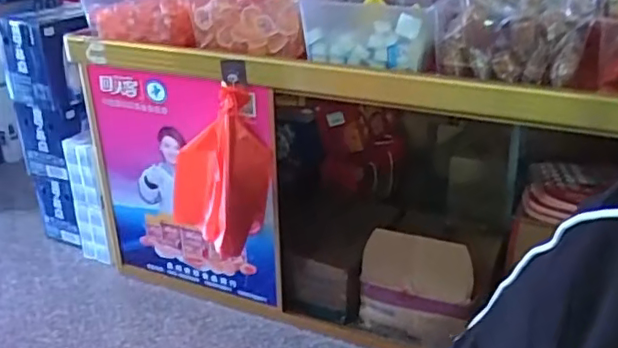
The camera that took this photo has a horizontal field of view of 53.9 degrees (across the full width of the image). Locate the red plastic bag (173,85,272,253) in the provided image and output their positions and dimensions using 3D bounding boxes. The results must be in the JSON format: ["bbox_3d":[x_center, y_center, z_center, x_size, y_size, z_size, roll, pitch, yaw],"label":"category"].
[{"bbox_3d":[-0.205,-0.008,1.440,0.198,0.336,0.158,13,28,26],"label":"red plastic bag"}]

